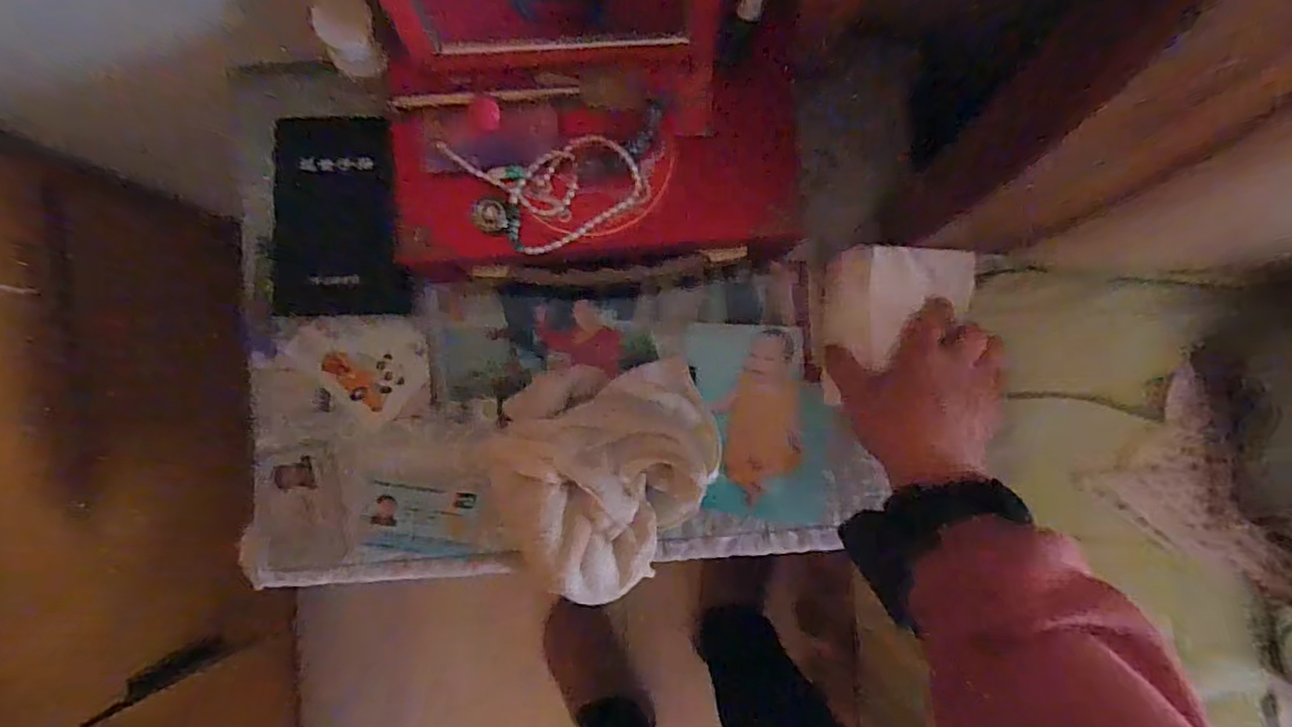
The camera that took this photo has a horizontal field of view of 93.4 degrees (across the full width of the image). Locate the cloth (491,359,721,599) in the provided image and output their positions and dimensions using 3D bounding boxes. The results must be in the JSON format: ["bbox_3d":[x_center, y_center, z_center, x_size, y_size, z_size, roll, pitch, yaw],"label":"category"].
[{"bbox_3d":[-0.023,0.076,0.427,0.164,0.068,0.157,-30,89,-1],"label":"cloth"}]

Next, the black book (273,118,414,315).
[{"bbox_3d":[-0.228,-0.109,0.457,0.100,0.017,0.142,1,89,0],"label":"black book"}]

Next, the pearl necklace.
[{"bbox_3d":[-0.050,-0.112,0.380,0.129,0.016,0.075,-11,89,-1],"label":"pearl necklace"}]

